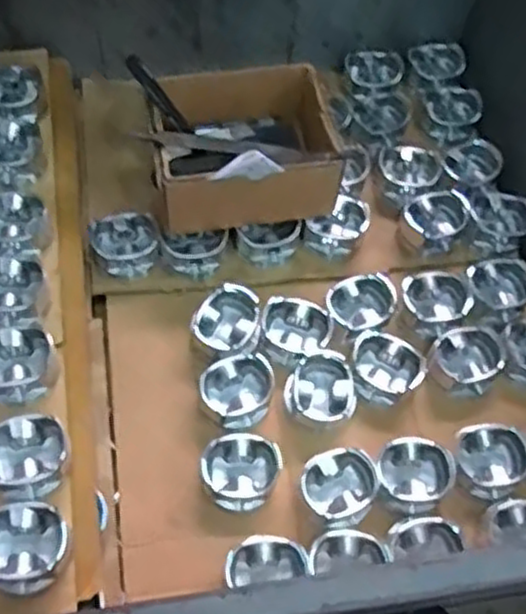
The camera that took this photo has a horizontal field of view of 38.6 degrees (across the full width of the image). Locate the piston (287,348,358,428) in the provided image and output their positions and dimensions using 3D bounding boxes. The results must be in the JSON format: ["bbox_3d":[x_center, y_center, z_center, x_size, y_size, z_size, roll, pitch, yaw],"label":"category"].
[{"bbox_3d":[0.064,0.085,0.797,0.071,0.052,0.073,2,61,-3],"label":"piston"}]

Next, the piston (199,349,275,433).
[{"bbox_3d":[-0.023,0.087,0.787,0.071,0.042,0.073,2,61,-3],"label":"piston"}]

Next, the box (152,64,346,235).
[{"bbox_3d":[-0.025,-0.184,0.846,0.198,0.100,0.163,-9,62,-9],"label":"box"}]

